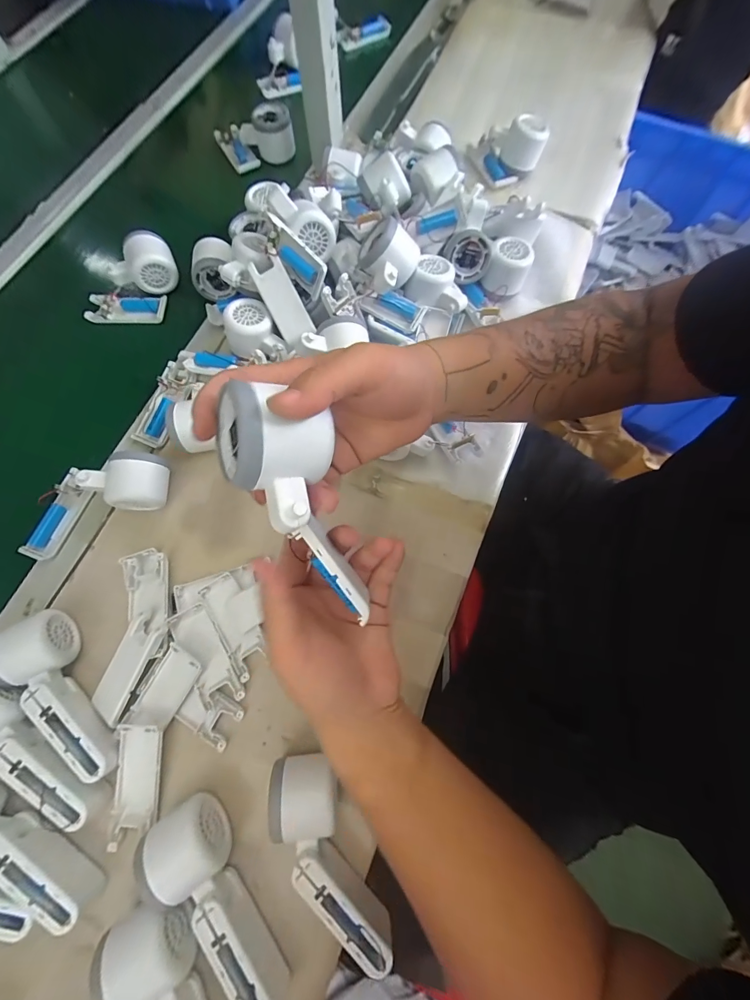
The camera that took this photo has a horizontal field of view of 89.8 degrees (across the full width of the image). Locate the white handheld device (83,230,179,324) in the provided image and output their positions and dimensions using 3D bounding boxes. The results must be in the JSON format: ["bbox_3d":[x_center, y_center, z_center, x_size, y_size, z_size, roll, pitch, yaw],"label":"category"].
[{"bbox_3d":[-0.325,-0.285,0.501,0.133,0.053,0.084,-40,77,-11],"label":"white handheld device"}]

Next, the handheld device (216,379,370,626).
[{"bbox_3d":[-0.040,0.003,0.228,0.058,0.150,0.052,-26,33,-8],"label":"handheld device"}]

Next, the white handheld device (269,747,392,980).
[{"bbox_3d":[-0.040,0.303,0.320,0.061,0.051,0.163,-23,74,-7],"label":"white handheld device"}]

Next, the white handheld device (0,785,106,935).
[{"bbox_3d":[-0.302,0.289,0.304,0.158,0.052,0.051,21,74,6],"label":"white handheld device"}]

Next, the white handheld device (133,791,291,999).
[{"bbox_3d":[-0.130,0.335,0.306,0.060,0.056,0.164,-34,75,-10],"label":"white handheld device"}]

